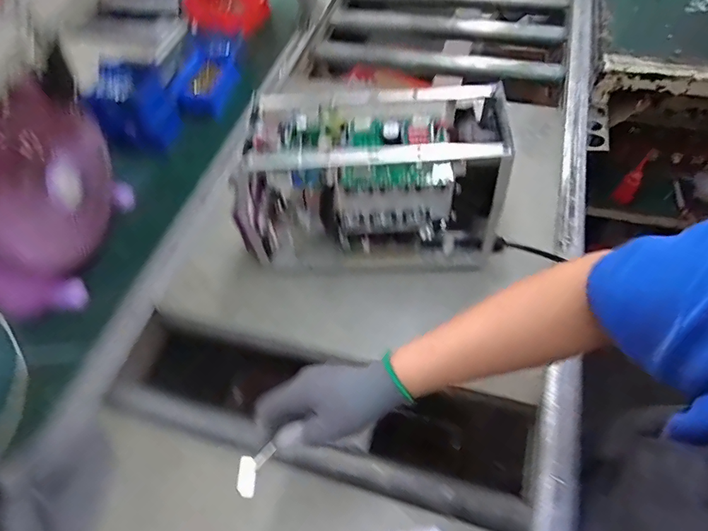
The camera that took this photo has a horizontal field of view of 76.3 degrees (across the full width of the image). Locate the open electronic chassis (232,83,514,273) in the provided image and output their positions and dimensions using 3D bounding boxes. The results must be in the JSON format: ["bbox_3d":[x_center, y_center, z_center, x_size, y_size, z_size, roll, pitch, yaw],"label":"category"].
[{"bbox_3d":[0.024,-0.109,0.659,0.340,0.239,0.146,0,58,4],"label":"open electronic chassis"}]

